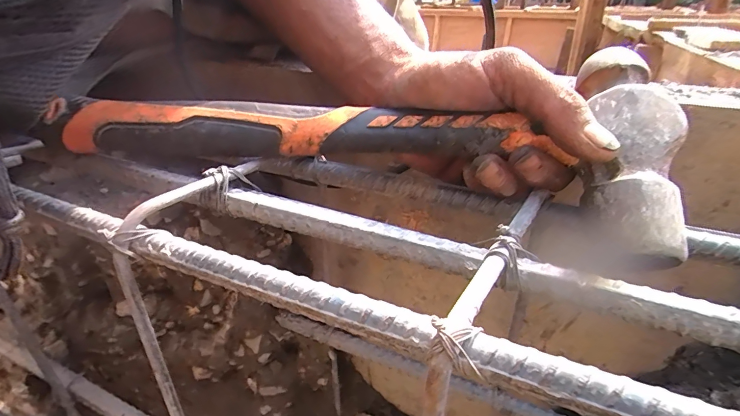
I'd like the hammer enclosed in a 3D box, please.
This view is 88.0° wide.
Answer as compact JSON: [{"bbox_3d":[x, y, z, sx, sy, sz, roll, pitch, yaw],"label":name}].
[{"bbox_3d":[-0.020,-0.019,0.212,0.326,0.112,0.029,-3,-14,11],"label":"hammer"}]

